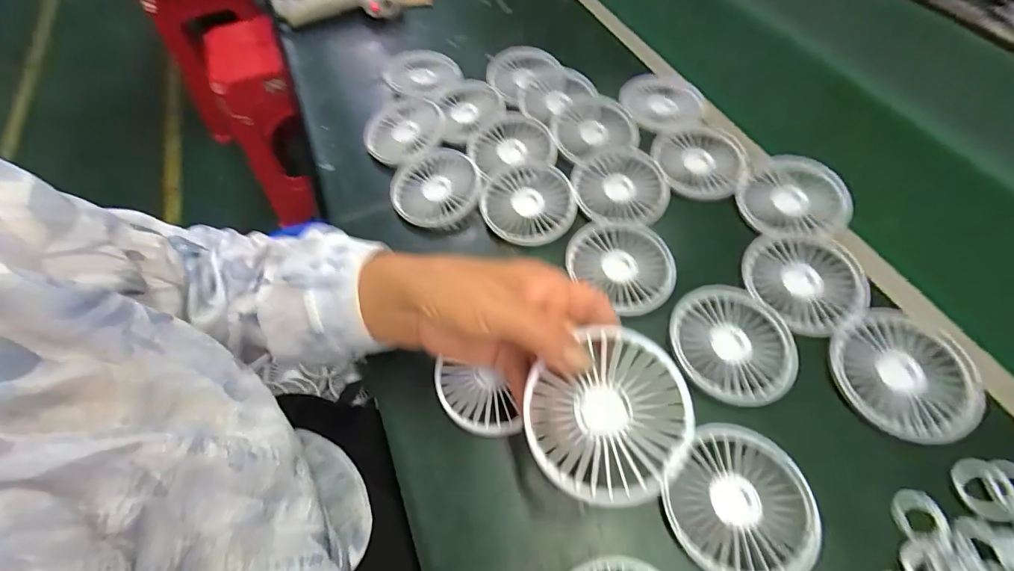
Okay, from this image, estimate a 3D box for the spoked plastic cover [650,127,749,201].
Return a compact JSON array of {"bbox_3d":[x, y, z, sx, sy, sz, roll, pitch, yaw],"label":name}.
[{"bbox_3d":[0.192,-0.121,0.433,0.086,0.024,0.090,-3,58,1],"label":"spoked plastic cover"}]

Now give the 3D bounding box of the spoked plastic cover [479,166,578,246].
[{"bbox_3d":[0.020,-0.078,0.414,0.088,0.017,0.086,0,58,3],"label":"spoked plastic cover"}]

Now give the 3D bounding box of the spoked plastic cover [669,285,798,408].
[{"bbox_3d":[0.169,0.043,0.324,0.088,0.011,0.089,-2,58,2],"label":"spoked plastic cover"}]

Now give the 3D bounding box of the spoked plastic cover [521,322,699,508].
[{"bbox_3d":[0.051,0.067,0.229,0.083,0.005,0.085,-5,74,16],"label":"spoked plastic cover"}]

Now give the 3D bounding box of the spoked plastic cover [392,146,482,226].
[{"bbox_3d":[-0.070,-0.098,0.433,0.088,0.016,0.086,-36,63,-17],"label":"spoked plastic cover"}]

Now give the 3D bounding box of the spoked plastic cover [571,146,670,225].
[{"bbox_3d":[0.110,-0.095,0.420,0.087,0.020,0.087,-31,61,-15],"label":"spoked plastic cover"}]

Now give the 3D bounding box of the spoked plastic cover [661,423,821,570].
[{"bbox_3d":[0.147,0.135,0.269,0.078,0.011,0.088,34,66,22],"label":"spoked plastic cover"}]

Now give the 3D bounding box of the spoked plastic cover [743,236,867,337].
[{"bbox_3d":[0.242,-0.002,0.349,0.086,0.010,0.086,8,59,9],"label":"spoked plastic cover"}]

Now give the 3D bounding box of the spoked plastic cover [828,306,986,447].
[{"bbox_3d":[0.283,0.061,0.307,0.091,0.008,0.086,-27,61,-13],"label":"spoked plastic cover"}]

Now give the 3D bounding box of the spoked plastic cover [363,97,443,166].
[{"bbox_3d":[-0.113,-0.172,0.474,0.086,0.012,0.106,-13,58,-5],"label":"spoked plastic cover"}]

